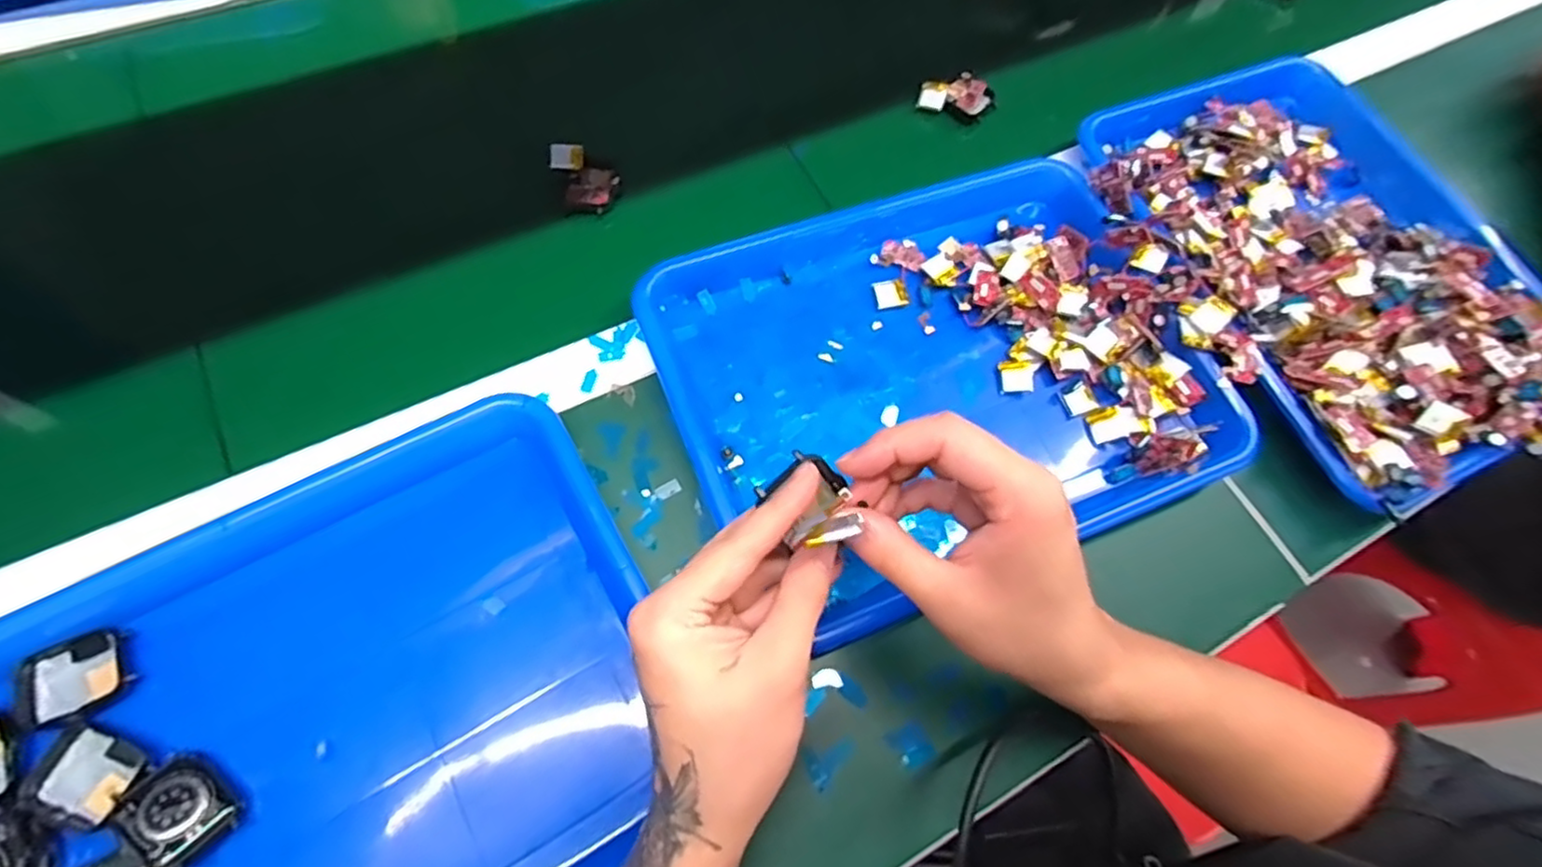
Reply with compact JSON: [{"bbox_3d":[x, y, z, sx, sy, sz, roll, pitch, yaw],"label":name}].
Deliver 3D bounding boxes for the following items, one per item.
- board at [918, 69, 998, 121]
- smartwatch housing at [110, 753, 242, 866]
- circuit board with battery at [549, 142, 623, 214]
[{"bbox_3d":[0.152,-0.277,0.540,0.060,0.013,0.042,14,68,0],"label":"board"},{"bbox_3d":[-0.271,0.172,0.305,0.044,0.011,0.035,37,44,10],"label":"smartwatch housing"},{"bbox_3d":[-0.132,-0.182,0.474,0.046,0.015,0.048,-1,68,-6],"label":"circuit board with battery"}]

